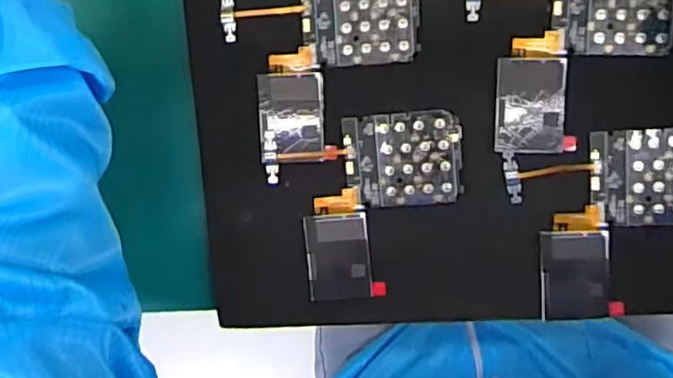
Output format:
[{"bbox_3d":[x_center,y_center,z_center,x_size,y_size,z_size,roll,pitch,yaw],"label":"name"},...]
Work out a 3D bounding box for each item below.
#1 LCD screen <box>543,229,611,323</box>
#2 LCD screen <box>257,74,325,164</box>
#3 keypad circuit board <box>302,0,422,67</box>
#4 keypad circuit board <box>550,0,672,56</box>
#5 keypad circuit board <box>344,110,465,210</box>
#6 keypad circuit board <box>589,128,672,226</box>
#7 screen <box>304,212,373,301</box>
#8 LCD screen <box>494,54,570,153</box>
[{"bbox_3d":[0.160,0.058,0.424,0.044,0.004,0.060,-1,95,7],"label":"LCD screen"},{"bbox_3d":[-0.031,-0.048,0.434,0.044,0.004,0.060,-1,95,7],"label":"LCD screen"},{"bbox_3d":[0.015,-0.114,0.422,0.077,0.005,0.062,-1,95,7],"label":"keypad circuit board"},{"bbox_3d":[0.177,-0.117,0.403,0.076,0.005,0.063,4,95,6],"label":"keypad circuit board"},{"bbox_3d":[0.045,-0.020,0.428,0.077,0.004,0.061,-3,95,7],"label":"keypad circuit board"},{"bbox_3d":[0.205,-0.007,0.411,0.076,0.006,0.061,-2,95,7],"label":"keypad circuit board"},{"bbox_3d":[0.001,0.047,0.443,0.043,0.005,0.061,-4,94,7],"label":"screen"},{"bbox_3d":[0.127,-0.054,0.415,0.044,0.004,0.062,2,95,6],"label":"LCD screen"}]

